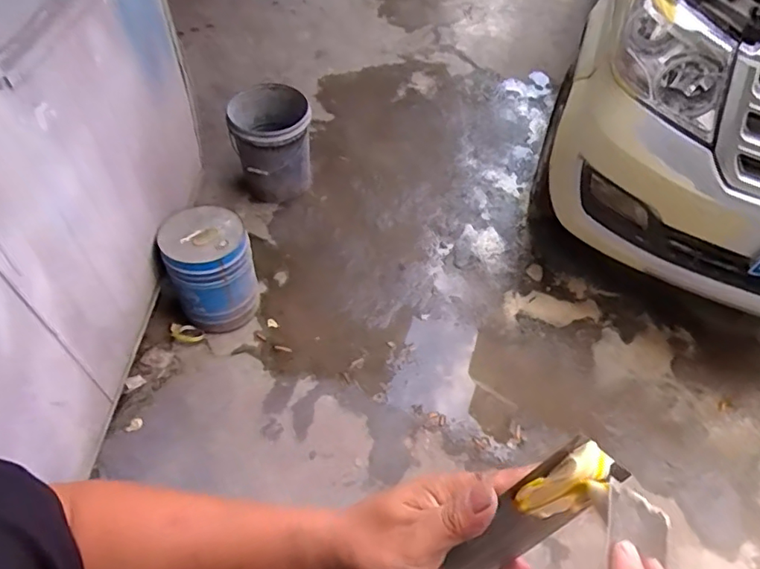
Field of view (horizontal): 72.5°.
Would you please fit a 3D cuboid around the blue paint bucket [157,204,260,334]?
[{"bbox_3d":[-0.561,-0.043,1.738,0.249,0.408,0.235,2,55,-2],"label":"blue paint bucket"}]

